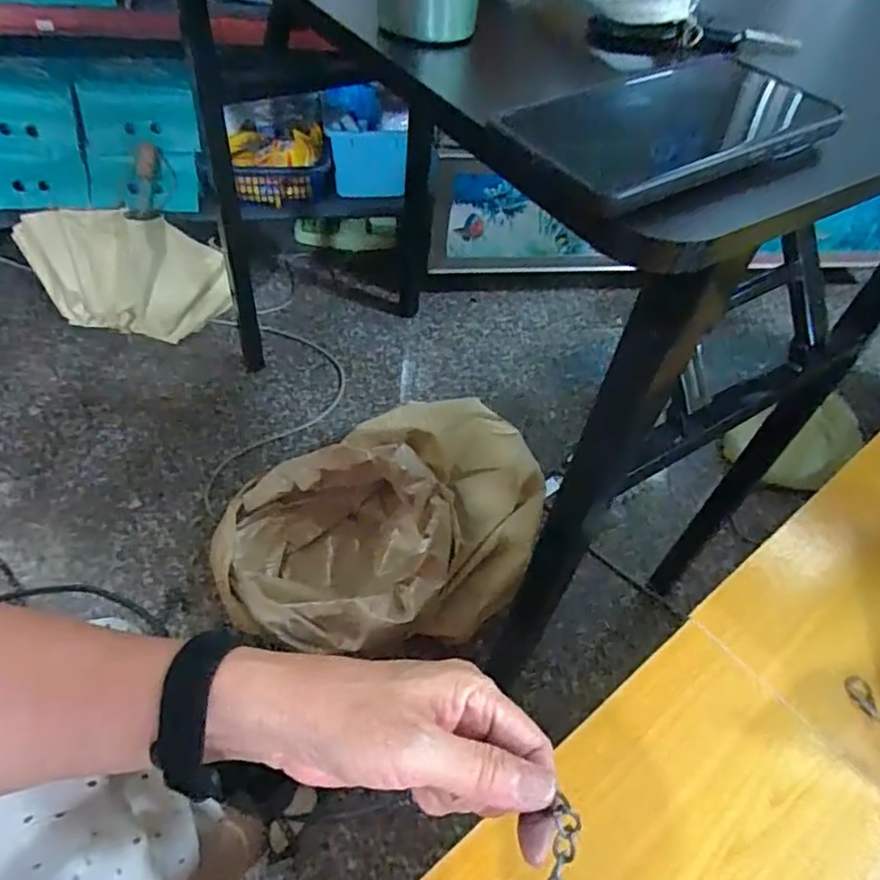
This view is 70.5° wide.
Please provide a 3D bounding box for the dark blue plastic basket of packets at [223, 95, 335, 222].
[{"bbox_3d":[-0.337,-0.585,1.300,0.199,0.165,0.230,-8,52,-13],"label":"dark blue plastic basket of packets"}]

